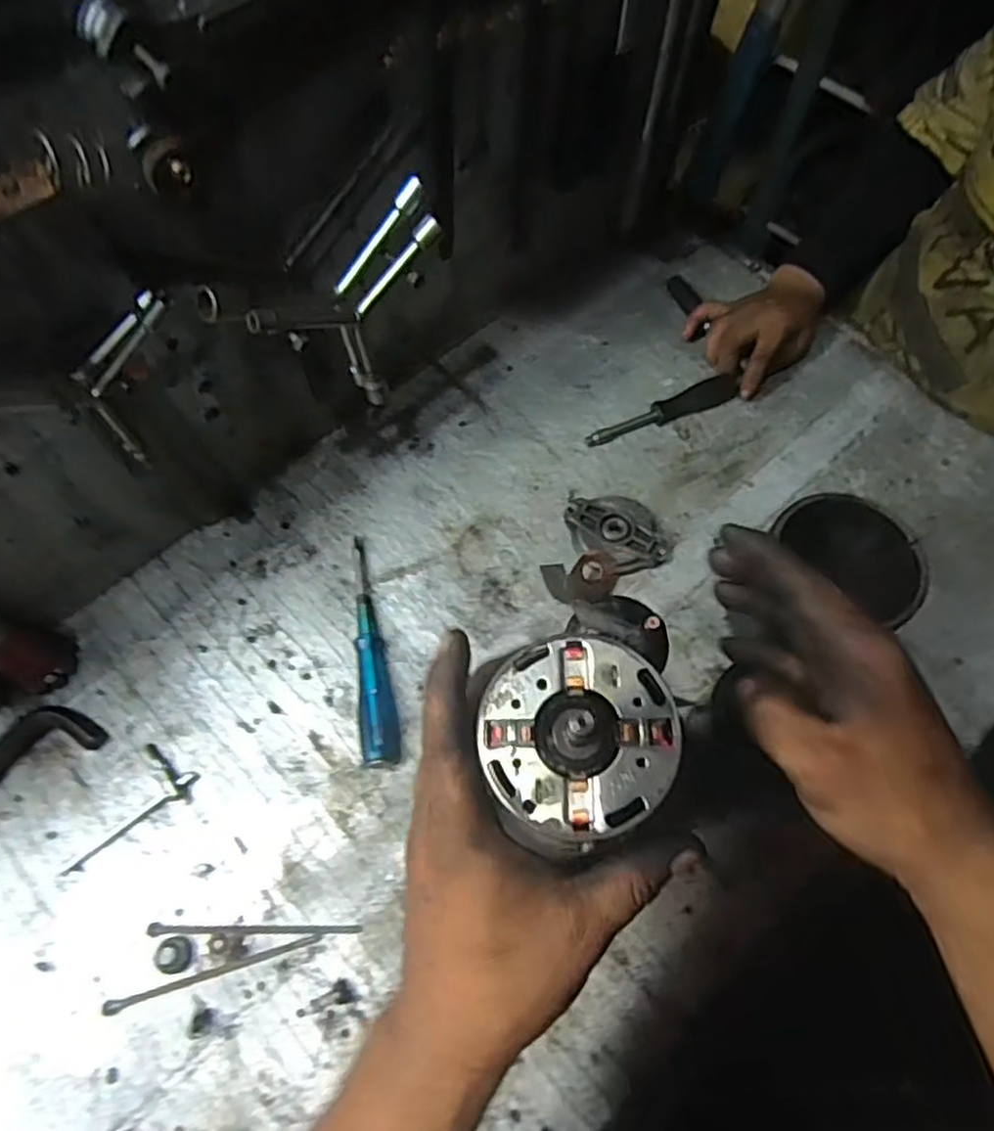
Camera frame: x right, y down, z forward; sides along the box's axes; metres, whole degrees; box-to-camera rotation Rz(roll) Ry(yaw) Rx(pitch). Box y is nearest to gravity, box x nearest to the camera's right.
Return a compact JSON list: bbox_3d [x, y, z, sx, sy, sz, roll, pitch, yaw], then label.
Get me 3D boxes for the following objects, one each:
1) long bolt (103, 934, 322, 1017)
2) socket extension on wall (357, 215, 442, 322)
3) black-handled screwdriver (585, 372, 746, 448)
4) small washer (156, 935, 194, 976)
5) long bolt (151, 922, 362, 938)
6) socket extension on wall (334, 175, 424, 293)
[{"bbox_3d":[-0.195,0.282,0.505,0.145,0.005,0.008,-16,67,-7],"label":"long bolt"},{"bbox_3d":[-0.064,-0.188,0.463,0.077,0.012,0.011,-43,69,18],"label":"socket extension on wall"},{"bbox_3d":[0.156,-0.144,0.686,0.150,0.020,0.023,-21,68,-10],"label":"black-handled screwdriver"},{"bbox_3d":[-0.224,0.270,0.507,0.024,0.007,0.023,-9,66,-4],"label":"small washer"},{"bbox_3d":[-0.170,0.256,0.514,0.149,0.007,0.008,0,66,-1],"label":"long bolt"},{"bbox_3d":[-0.076,-0.209,0.467,0.085,0.013,0.009,-47,71,15],"label":"socket extension on wall"}]

